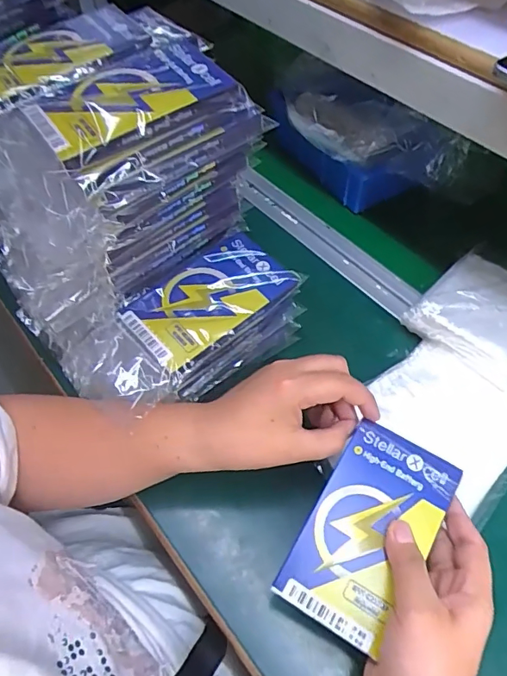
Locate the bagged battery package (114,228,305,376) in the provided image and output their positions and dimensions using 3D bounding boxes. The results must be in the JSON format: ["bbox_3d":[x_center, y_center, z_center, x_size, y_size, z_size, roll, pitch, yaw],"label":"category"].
[{"bbox_3d":[-0.036,-0.035,0.417,0.141,0.019,0.081,-34,61,-20],"label":"bagged battery package"}]

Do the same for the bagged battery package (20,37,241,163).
[{"bbox_3d":[-0.090,-0.175,0.348,0.139,0.011,0.087,-34,62,-14],"label":"bagged battery package"}]

